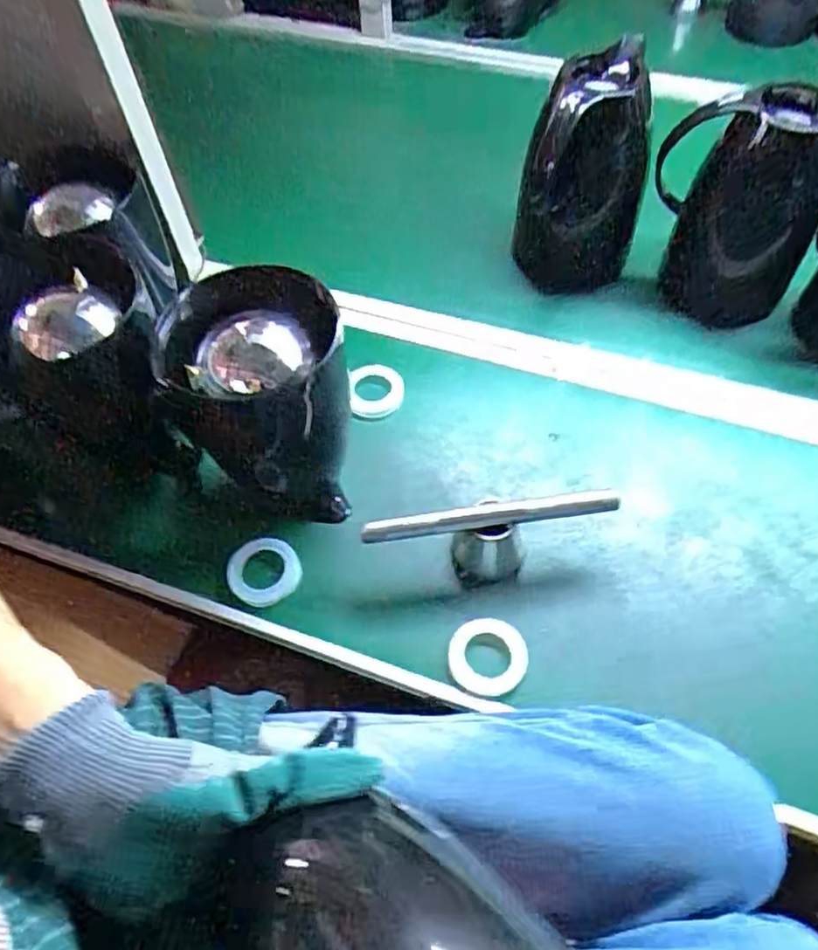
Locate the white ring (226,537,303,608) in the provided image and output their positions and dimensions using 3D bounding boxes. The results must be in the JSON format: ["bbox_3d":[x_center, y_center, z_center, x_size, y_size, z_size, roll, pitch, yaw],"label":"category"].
[{"bbox_3d":[-0.119,0.080,0.561,0.060,0.017,0.054,-21,59,-11],"label":"white ring"}]

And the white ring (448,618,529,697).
[{"bbox_3d":[0.061,0.140,0.523,0.059,0.017,0.053,5,58,6],"label":"white ring"}]

